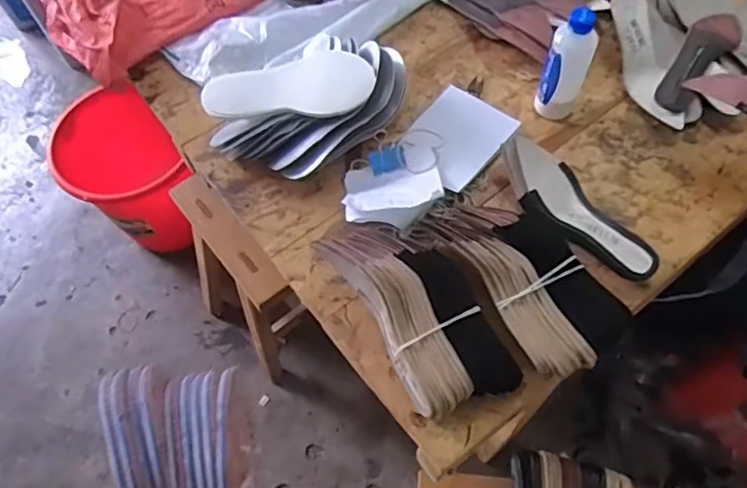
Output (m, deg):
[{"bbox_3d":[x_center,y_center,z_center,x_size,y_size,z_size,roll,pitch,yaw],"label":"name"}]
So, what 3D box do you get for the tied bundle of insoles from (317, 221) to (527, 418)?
[{"bbox_3d":[0.050,0.074,0.698,0.124,0.059,0.274,-31,65,-13],"label":"tied bundle of insoles"}]

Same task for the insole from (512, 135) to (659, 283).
[{"bbox_3d":[0.271,-0.046,0.771,0.075,0.034,0.239,-35,66,-15],"label":"insole"}]

